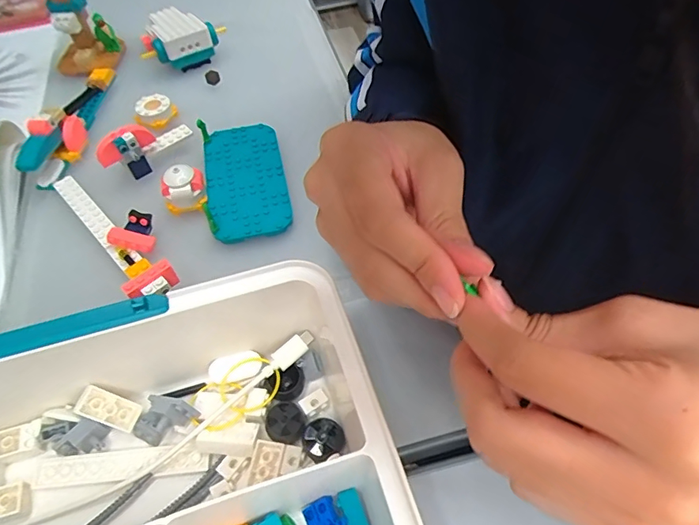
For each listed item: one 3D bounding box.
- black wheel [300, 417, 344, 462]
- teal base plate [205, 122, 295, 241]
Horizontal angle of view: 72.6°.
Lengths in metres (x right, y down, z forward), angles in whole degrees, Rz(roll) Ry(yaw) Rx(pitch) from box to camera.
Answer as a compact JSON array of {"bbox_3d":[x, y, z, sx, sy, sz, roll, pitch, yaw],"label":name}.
[{"bbox_3d":[-0.015,0.098,0.264,0.023,0.007,0.020,-25,56,-14],"label":"black wheel"},{"bbox_3d":[-0.085,-0.070,0.390,0.062,0.010,0.123,-11,53,-5],"label":"teal base plate"}]

